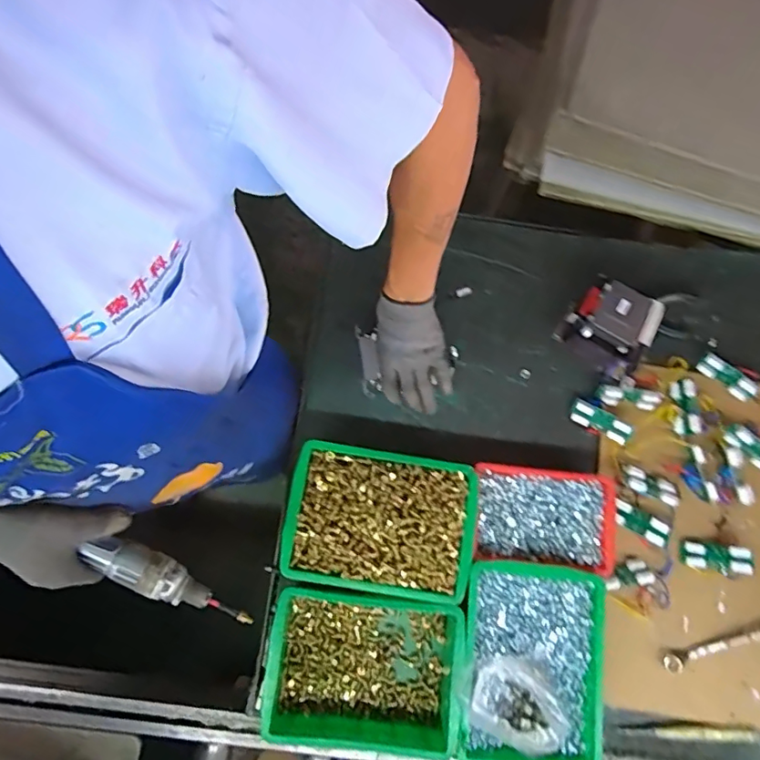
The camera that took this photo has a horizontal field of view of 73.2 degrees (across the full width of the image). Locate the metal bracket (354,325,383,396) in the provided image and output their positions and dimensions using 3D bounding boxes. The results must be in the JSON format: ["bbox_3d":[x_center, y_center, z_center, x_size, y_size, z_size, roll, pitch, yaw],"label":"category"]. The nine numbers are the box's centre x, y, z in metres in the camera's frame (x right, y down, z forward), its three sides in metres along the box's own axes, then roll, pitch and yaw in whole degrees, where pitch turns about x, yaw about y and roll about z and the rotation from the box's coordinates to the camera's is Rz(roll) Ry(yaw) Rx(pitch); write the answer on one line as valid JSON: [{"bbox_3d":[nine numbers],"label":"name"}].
[{"bbox_3d":[-0.017,-0.027,0.713,0.025,0.023,0.100,-10,85,-2],"label":"metal bracket"}]

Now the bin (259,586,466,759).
[{"bbox_3d":[-0.022,0.377,0.680,0.244,0.077,0.184,7,79,-2],"label":"bin"}]

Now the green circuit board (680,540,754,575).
[{"bbox_3d":[0.474,0.252,0.724,0.087,0.015,0.038,5,79,20],"label":"green circuit board"}]

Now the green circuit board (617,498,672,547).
[{"bbox_3d":[0.373,0.204,0.733,0.074,0.014,0.036,33,81,23],"label":"green circuit board"}]

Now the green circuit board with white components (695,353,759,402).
[{"bbox_3d":[0.524,-0.004,0.771,0.088,0.036,0.007,45,44,8],"label":"green circuit board with white components"}]

